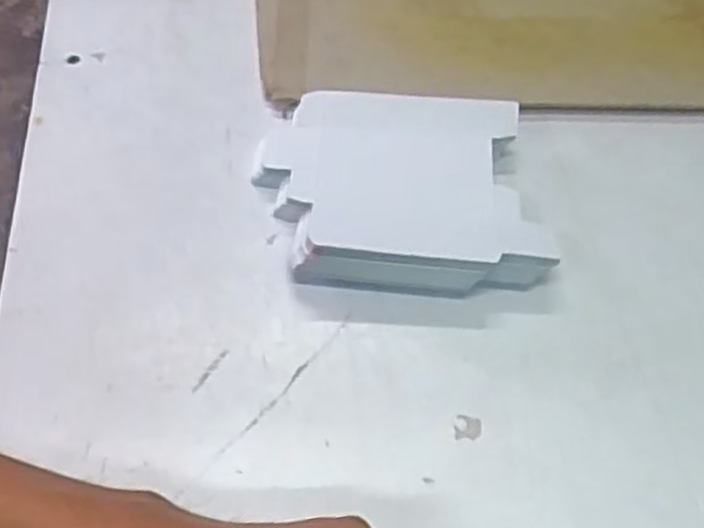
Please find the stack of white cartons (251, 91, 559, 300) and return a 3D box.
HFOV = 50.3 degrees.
[{"bbox_3d":[0.026,-0.044,0.418,0.151,0.037,0.127,-1,56,-1],"label":"stack of white cartons"}]

